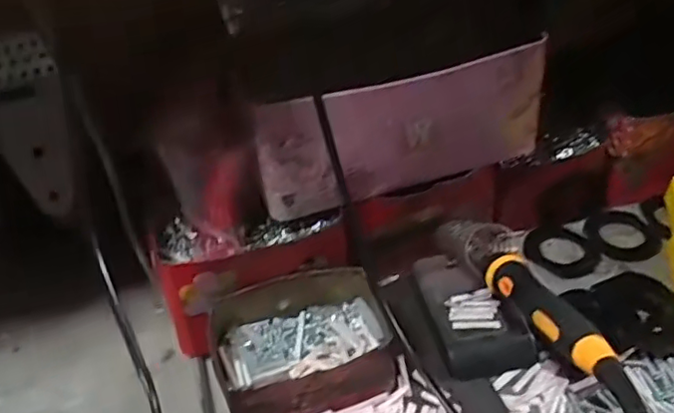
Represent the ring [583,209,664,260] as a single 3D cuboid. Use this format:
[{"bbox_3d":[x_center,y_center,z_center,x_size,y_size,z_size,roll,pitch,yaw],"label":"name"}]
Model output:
[{"bbox_3d":[0.234,0.022,0.484,0.054,0.010,0.054,-4,38,3],"label":"ring"}]

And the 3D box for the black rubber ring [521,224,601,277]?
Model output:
[{"bbox_3d":[0.182,0.035,0.479,0.049,0.011,0.058,-33,45,-29],"label":"black rubber ring"}]

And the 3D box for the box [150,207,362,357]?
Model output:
[{"bbox_3d":[-0.059,0.049,0.432,0.132,0.083,0.065,-18,39,-14],"label":"box"}]

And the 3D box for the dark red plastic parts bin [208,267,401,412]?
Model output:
[{"bbox_3d":[-0.021,0.093,0.394,0.118,0.049,0.103,-19,39,-15],"label":"dark red plastic parts bin"}]

